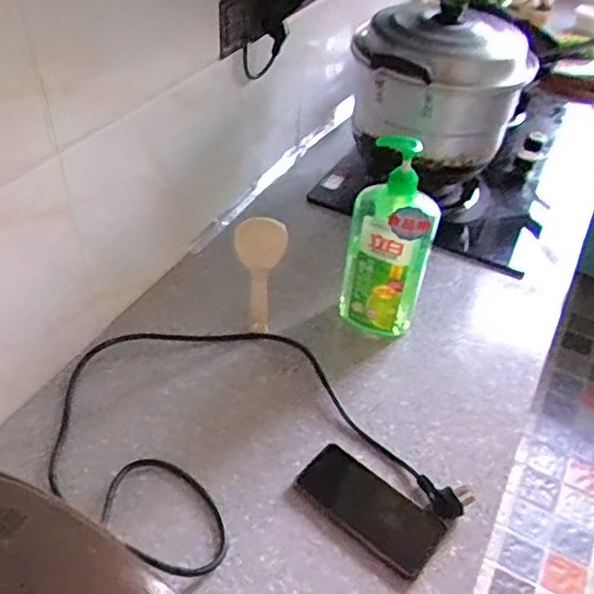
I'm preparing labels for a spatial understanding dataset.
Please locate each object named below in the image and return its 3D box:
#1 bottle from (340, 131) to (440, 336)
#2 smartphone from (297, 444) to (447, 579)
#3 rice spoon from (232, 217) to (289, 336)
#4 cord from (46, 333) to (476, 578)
[{"bbox_3d":[0.123,-0.070,0.825,0.108,0.274,0.070,14,44,8],"label":"bottle"},{"bbox_3d":[0.083,0.233,0.698,0.162,0.010,0.077,35,51,27],"label":"smartphone"},{"bbox_3d":[-0.051,-0.026,0.822,0.064,0.187,0.020,4,44,-3],"label":"rice spoon"},{"bbox_3d":[-0.064,0.149,0.758,0.455,0.024,0.341,-6,45,-13],"label":"cord"}]

